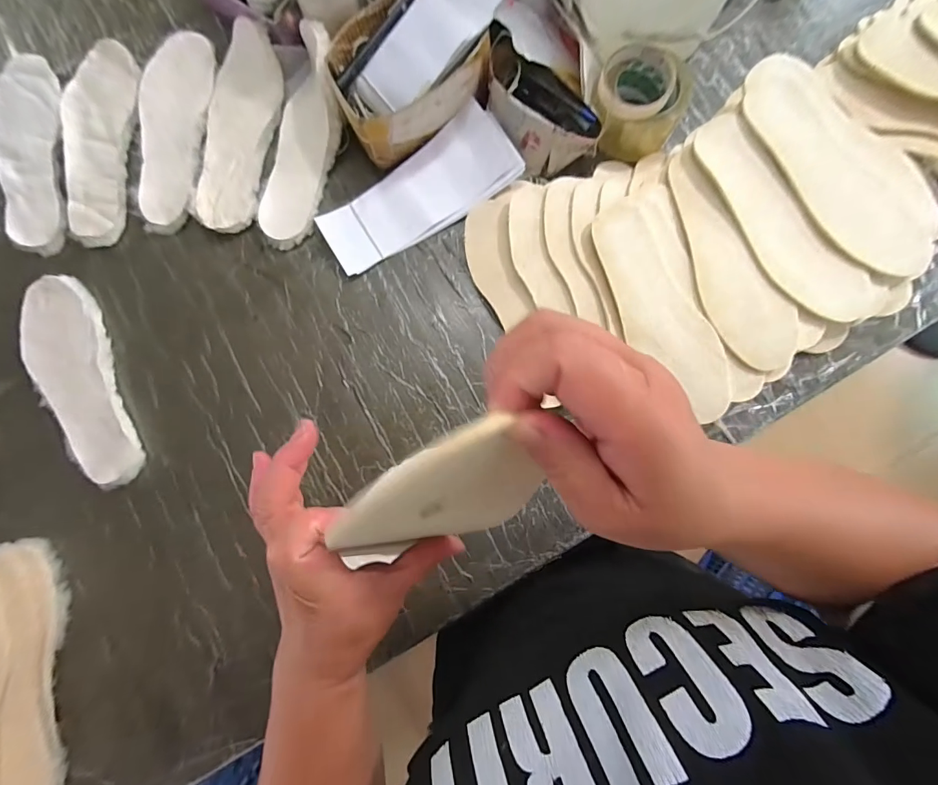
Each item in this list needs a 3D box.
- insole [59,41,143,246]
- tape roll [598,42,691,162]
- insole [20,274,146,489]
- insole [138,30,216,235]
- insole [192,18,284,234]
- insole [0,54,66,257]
[{"bbox_3d":[-0.500,-0.341,0.548,0.092,0.005,0.282,-3,84,1],"label":"insole"},{"bbox_3d":[0.211,-0.361,0.510,0.104,0.072,0.095,0,84,1],"label":"tape roll"},{"bbox_3d":[-0.495,-0.015,0.514,0.097,0.011,0.281,-28,85,-2],"label":"insole"},{"bbox_3d":[-0.403,-0.355,0.555,0.095,0.022,0.277,5,84,1],"label":"insole"},{"bbox_3d":[-0.314,-0.351,0.543,0.090,0.045,0.266,11,85,2],"label":"insole"},{"bbox_3d":[-0.599,-0.326,0.549,0.091,0.010,0.276,-6,84,0],"label":"insole"}]

